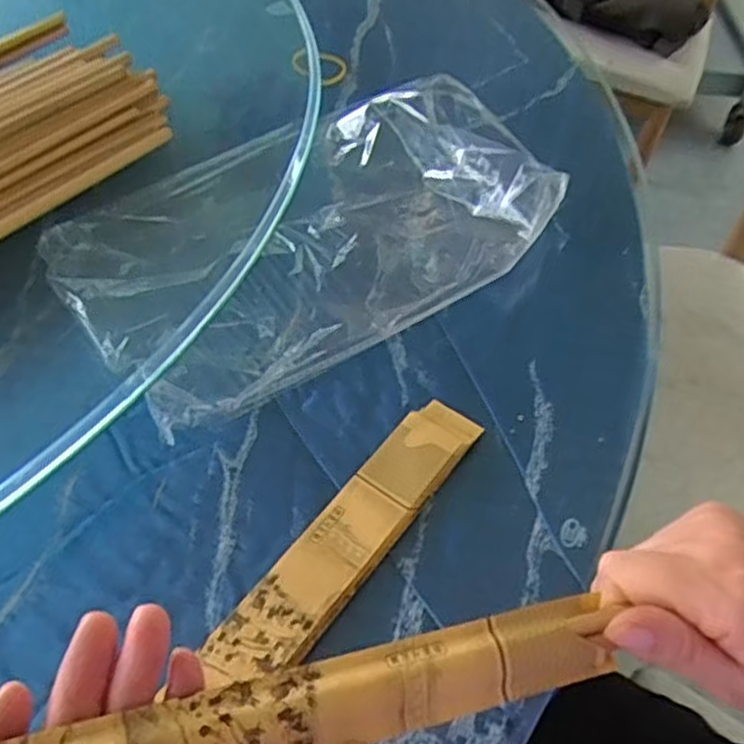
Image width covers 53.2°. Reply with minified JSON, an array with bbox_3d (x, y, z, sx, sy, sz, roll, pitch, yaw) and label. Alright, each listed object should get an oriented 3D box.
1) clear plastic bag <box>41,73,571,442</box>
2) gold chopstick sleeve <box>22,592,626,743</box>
[{"bbox_3d":[-0.036,-0.092,0.437,0.283,0.044,0.177,-27,59,-23],"label":"clear plastic bag"},{"bbox_3d":[-0.041,0.107,0.218,0.257,0.005,0.026,-6,76,-20],"label":"gold chopstick sleeve"}]

